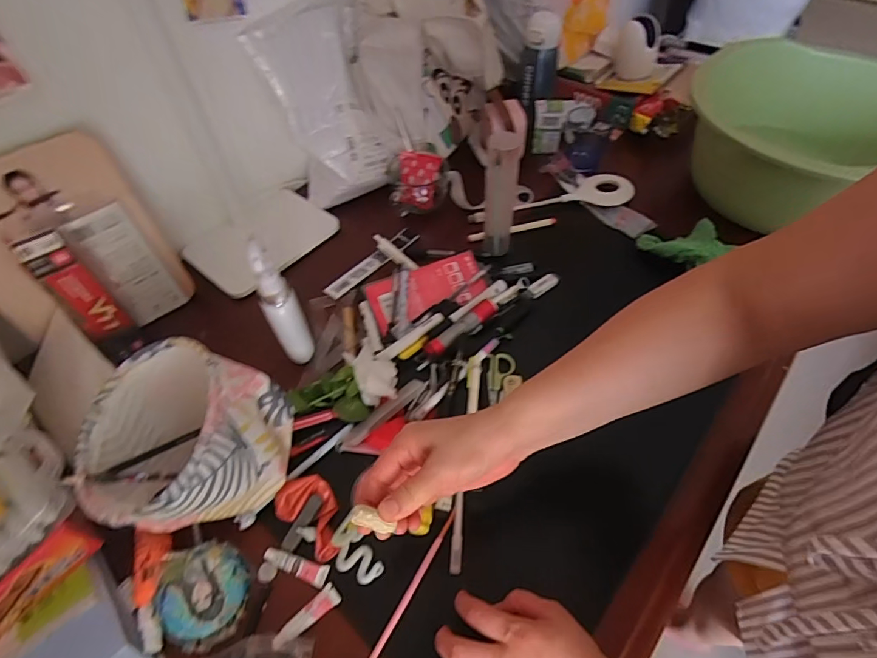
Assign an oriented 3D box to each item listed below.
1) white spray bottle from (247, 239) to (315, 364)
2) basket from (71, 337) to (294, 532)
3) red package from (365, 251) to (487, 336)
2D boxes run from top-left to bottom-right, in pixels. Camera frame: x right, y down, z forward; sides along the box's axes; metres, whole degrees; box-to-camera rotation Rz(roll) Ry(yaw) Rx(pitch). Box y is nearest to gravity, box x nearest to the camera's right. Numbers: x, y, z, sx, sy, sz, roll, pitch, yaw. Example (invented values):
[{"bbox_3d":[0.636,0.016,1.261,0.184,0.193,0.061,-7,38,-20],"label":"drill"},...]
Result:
[{"bbox_3d":[-0.189,-0.030,0.549,0.040,0.171,0.056,-26,57,-16],"label":"white spray bottle"},{"bbox_3d":[-0.244,0.111,0.454,0.156,0.144,0.170,6,53,7],"label":"basket"},{"bbox_3d":[-0.016,-0.055,0.650,0.162,0.014,0.071,-21,82,-12],"label":"red package"}]

